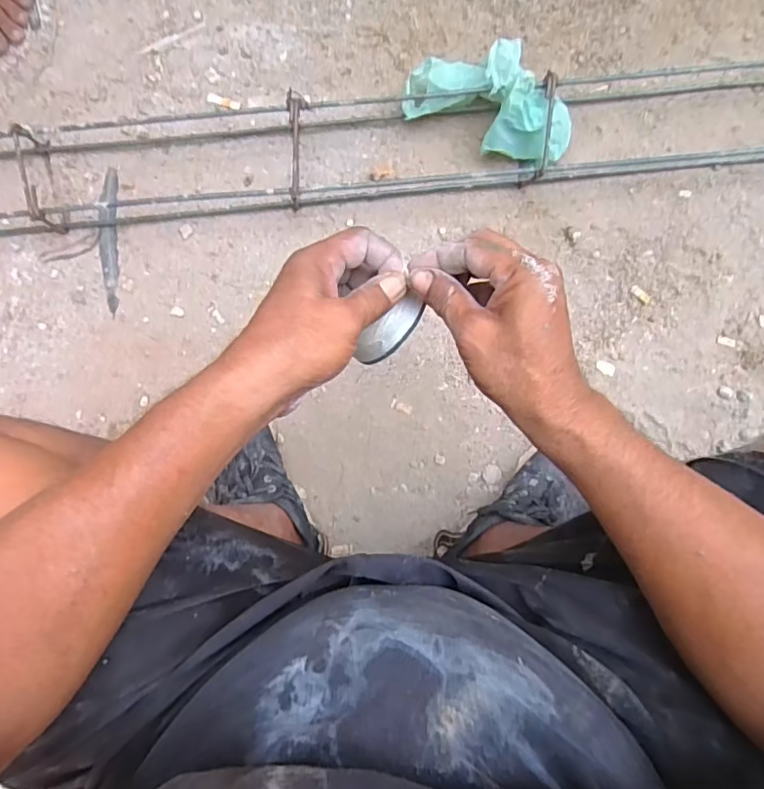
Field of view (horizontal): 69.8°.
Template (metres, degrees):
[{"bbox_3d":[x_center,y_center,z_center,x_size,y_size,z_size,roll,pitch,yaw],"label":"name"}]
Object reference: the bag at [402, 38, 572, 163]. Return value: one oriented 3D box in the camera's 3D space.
[{"bbox_3d":[0.133,-0.354,0.657,0.205,0.079,0.106,21,91,0],"label":"bag"}]

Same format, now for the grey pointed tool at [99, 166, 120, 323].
[{"bbox_3d":[-0.351,-0.196,0.702,0.023,0.009,0.183,1,90,1],"label":"grey pointed tool"}]

